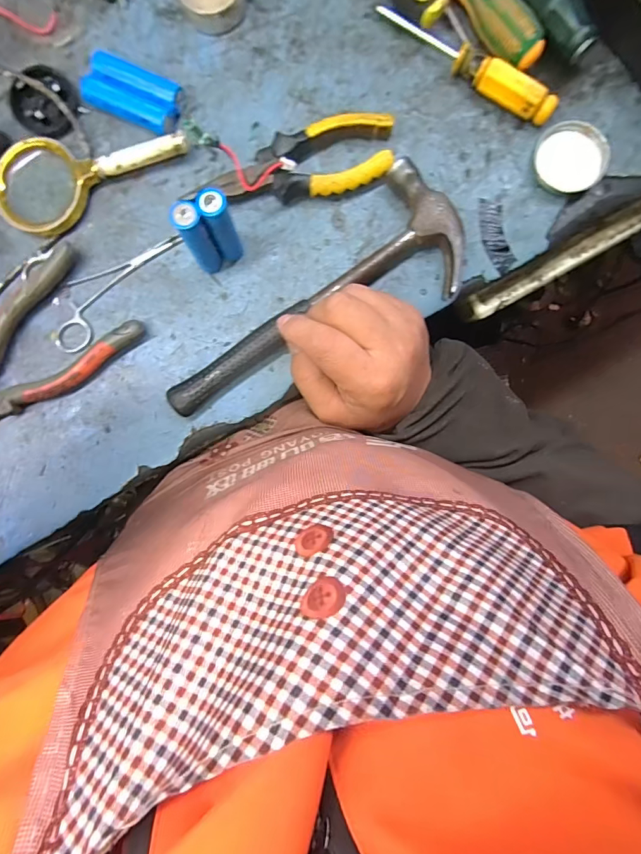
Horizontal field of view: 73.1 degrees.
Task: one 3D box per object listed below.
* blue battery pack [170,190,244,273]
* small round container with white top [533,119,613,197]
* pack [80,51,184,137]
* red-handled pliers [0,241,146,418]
[{"bbox_3d":[-0.076,-0.134,0.302,0.037,0.068,0.021,-28,92,2],"label":"blue battery pack"},{"bbox_3d":[0.185,-0.198,0.319,0.050,0.013,0.046,0,93,1],"label":"small round container with white top"},{"bbox_3d":[-0.138,-0.244,0.320,0.071,0.018,0.038,23,93,0],"label":"pack"},{"bbox_3d":[-0.238,-0.049,0.333,0.189,0.017,0.090,-38,91,2],"label":"red-handled pliers"}]

